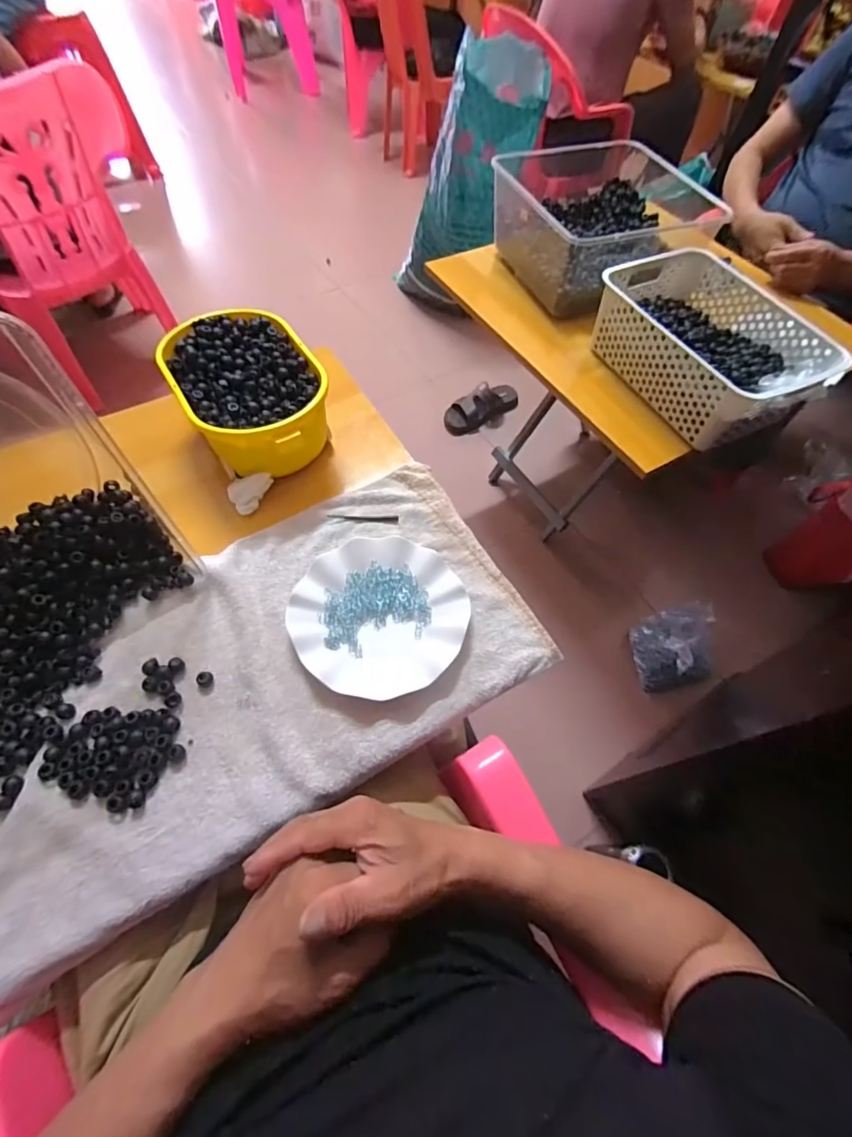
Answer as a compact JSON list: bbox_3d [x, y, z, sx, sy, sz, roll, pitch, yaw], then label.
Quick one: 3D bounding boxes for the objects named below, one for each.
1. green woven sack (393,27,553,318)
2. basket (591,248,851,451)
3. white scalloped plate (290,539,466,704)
[{"bbox_3d":[0.145,-1.136,1.437,0.348,0.595,0.354,-36,67,-21],"label":"green woven sack"},{"bbox_3d":[0.412,-0.332,0.704,0.208,0.105,0.311,-28,65,-17],"label":"basket"},{"bbox_3d":[-0.049,0.049,0.507,0.176,0.022,0.176,1,60,-2],"label":"white scalloped plate"}]

